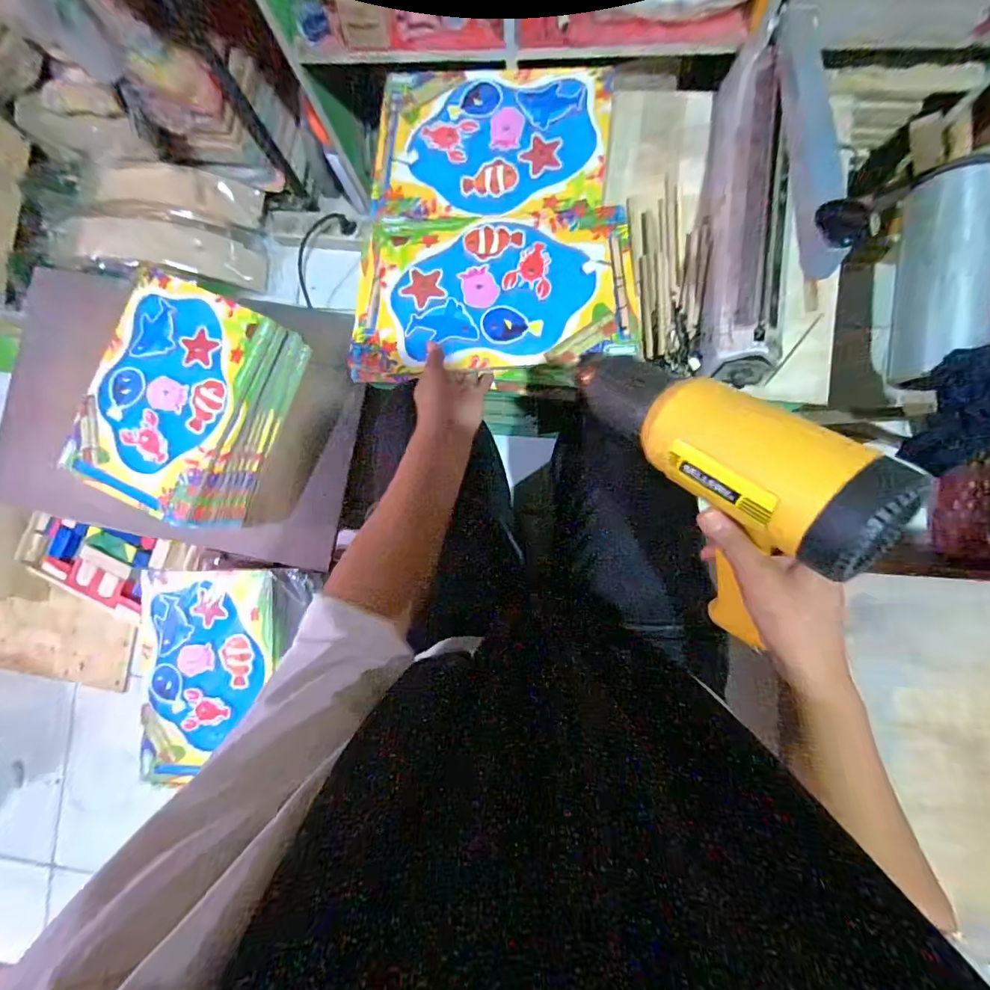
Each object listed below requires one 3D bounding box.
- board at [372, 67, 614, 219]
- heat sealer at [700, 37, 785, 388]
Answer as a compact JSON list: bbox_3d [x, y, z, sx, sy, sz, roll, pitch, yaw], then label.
[{"bbox_3d":[-0.007,-0.458,0.606,0.301,0.017,0.204,6,87,5],"label":"board"},{"bbox_3d":[0.287,-0.331,0.544,0.069,0.082,0.393,0,87,5],"label":"heat sealer"}]

